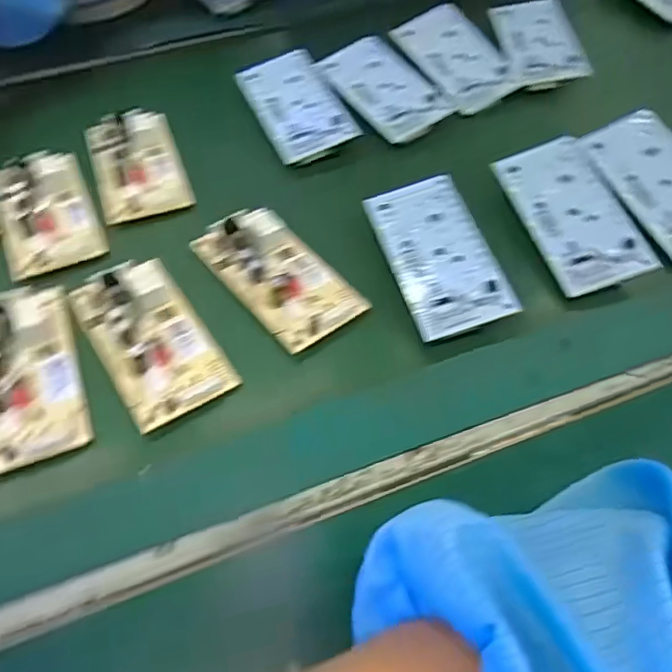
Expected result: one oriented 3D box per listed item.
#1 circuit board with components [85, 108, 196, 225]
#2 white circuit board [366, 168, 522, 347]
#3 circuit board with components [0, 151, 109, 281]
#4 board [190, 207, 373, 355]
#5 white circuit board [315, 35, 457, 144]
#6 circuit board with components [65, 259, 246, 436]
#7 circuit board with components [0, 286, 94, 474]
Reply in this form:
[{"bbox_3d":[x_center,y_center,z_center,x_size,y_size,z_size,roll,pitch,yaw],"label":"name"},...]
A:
[{"bbox_3d":[-0.146,-0.130,0.433,0.061,0.014,0.106,-18,55,-11],"label":"circuit board with components"},{"bbox_3d":[0.062,-0.051,0.361,0.059,0.006,0.110,-18,60,0],"label":"white circuit board"},{"bbox_3d":[-0.200,-0.089,0.405,0.060,0.015,0.109,-22,56,-14],"label":"circuit board with components"},{"bbox_3d":[-0.036,-0.040,0.369,0.056,0.011,0.110,-34,64,-21],"label":"board"},{"bbox_3d":[0.038,-0.197,0.466,0.064,0.011,0.115,-25,57,-16],"label":"white circuit board"},{"bbox_3d":[-0.107,-0.003,0.339,0.058,0.015,0.108,-29,58,-18],"label":"circuit board with components"},{"bbox_3d":[-0.175,0.018,0.327,0.058,0.018,0.112,-19,56,-12],"label":"circuit board with components"}]

